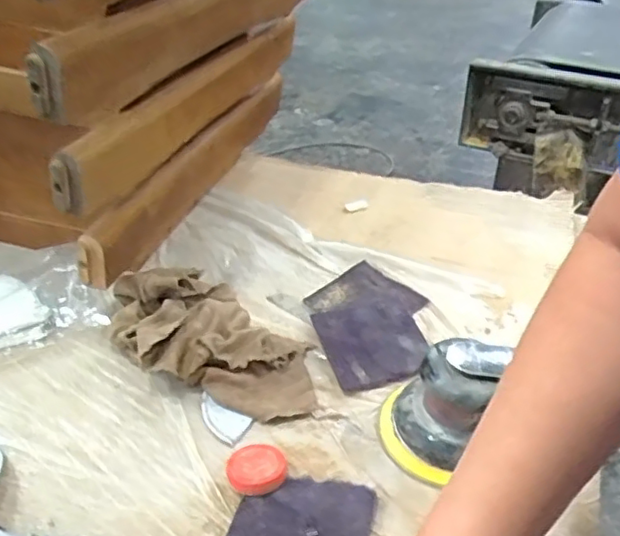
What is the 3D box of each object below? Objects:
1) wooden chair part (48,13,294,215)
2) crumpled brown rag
[{"bbox_3d":[-0.126,-0.193,0.711,0.034,0.077,0.477,14,38,18],"label":"wooden chair part"},{"bbox_3d":[-0.089,0.062,0.599,0.221,0.059,0.140,30,46,33],"label":"crumpled brown rag"}]

